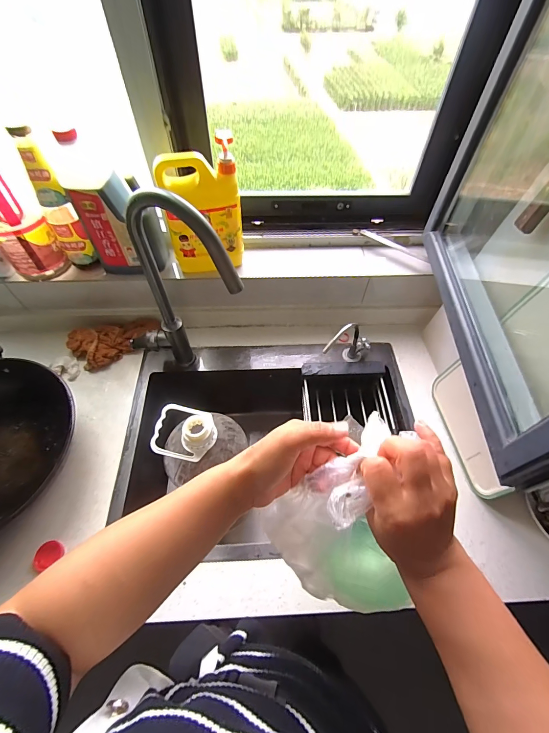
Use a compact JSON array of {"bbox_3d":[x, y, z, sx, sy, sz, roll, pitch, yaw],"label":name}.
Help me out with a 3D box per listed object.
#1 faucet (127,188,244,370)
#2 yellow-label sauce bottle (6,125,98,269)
[{"bbox_3d":[-0.160,-0.100,0.588,0.240,0.423,0.051,16,58,8],"label":"faucet"},{"bbox_3d":[-0.420,-0.304,0.634,0.057,0.251,0.074,-34,64,-21],"label":"yellow-label sauce bottle"}]

